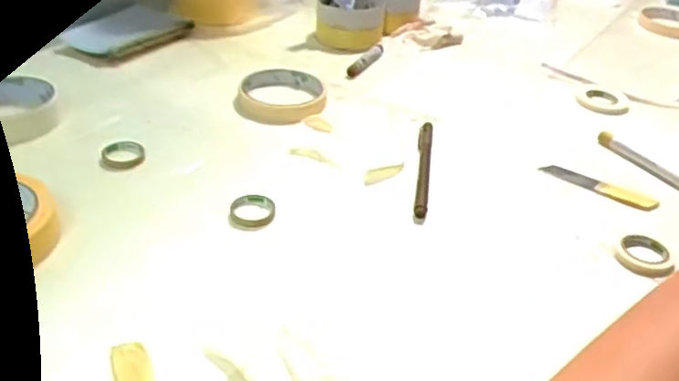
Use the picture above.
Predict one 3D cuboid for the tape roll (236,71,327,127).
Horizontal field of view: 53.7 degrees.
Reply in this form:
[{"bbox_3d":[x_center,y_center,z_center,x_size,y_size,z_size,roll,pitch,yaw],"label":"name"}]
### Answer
[{"bbox_3d":[-0.057,-0.094,0.658,0.084,0.017,0.088,4,35,1],"label":"tape roll"}]

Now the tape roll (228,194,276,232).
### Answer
[{"bbox_3d":[-0.066,0.017,0.511,0.034,0.012,0.034,4,35,-2],"label":"tape roll"}]

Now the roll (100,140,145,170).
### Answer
[{"bbox_3d":[-0.181,-0.029,0.564,0.034,0.009,0.034,2,35,-2],"label":"roll"}]

